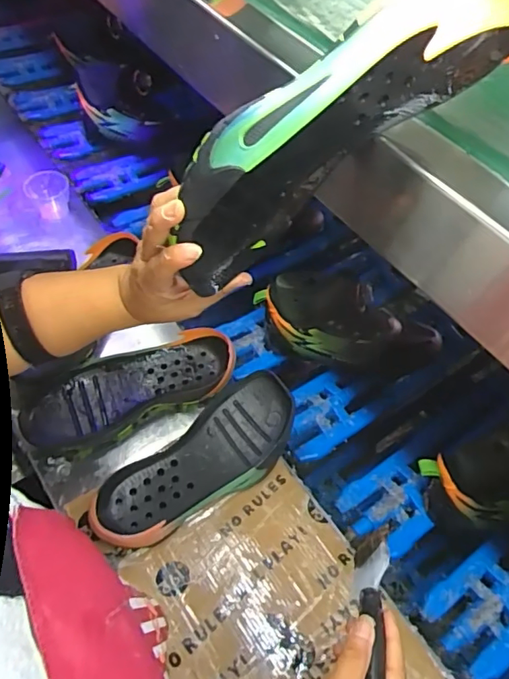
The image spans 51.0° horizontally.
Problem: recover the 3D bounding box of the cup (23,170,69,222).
[{"bbox_3d":[-0.316,-0.223,0.823,0.064,0.052,0.052,-13,58,-13],"label":"cup"}]

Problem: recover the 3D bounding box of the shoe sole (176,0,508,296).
[{"bbox_3d":[0.037,-0.117,0.323,0.100,0.247,0.042,25,42,-43],"label":"shoe sole"}]

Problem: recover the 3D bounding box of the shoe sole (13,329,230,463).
[{"bbox_3d":[-0.147,0.059,0.637,0.249,0.049,0.095,-19,59,-17],"label":"shoe sole"}]

